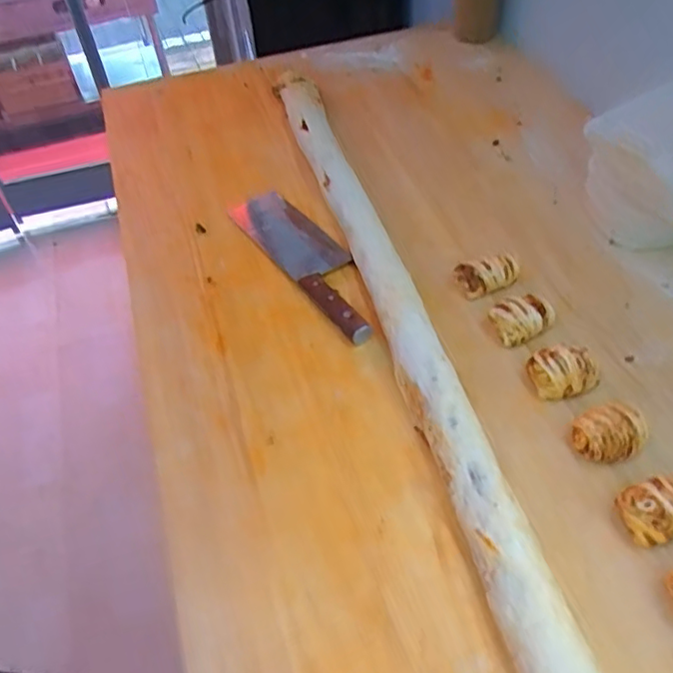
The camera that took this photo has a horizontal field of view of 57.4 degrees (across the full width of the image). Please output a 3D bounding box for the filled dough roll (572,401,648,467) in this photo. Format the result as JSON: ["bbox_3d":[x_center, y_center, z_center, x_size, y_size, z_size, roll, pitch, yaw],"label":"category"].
[{"bbox_3d":[0.278,0.097,0.622,0.070,0.043,0.052,-13,51,-10],"label":"filled dough roll"}]

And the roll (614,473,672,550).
[{"bbox_3d":[0.304,0.160,0.573,0.075,0.040,0.054,-13,51,-10],"label":"roll"}]

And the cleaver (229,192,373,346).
[{"bbox_3d":[-0.034,-0.108,0.817,0.089,0.028,0.313,-30,56,-22],"label":"cleaver"}]

